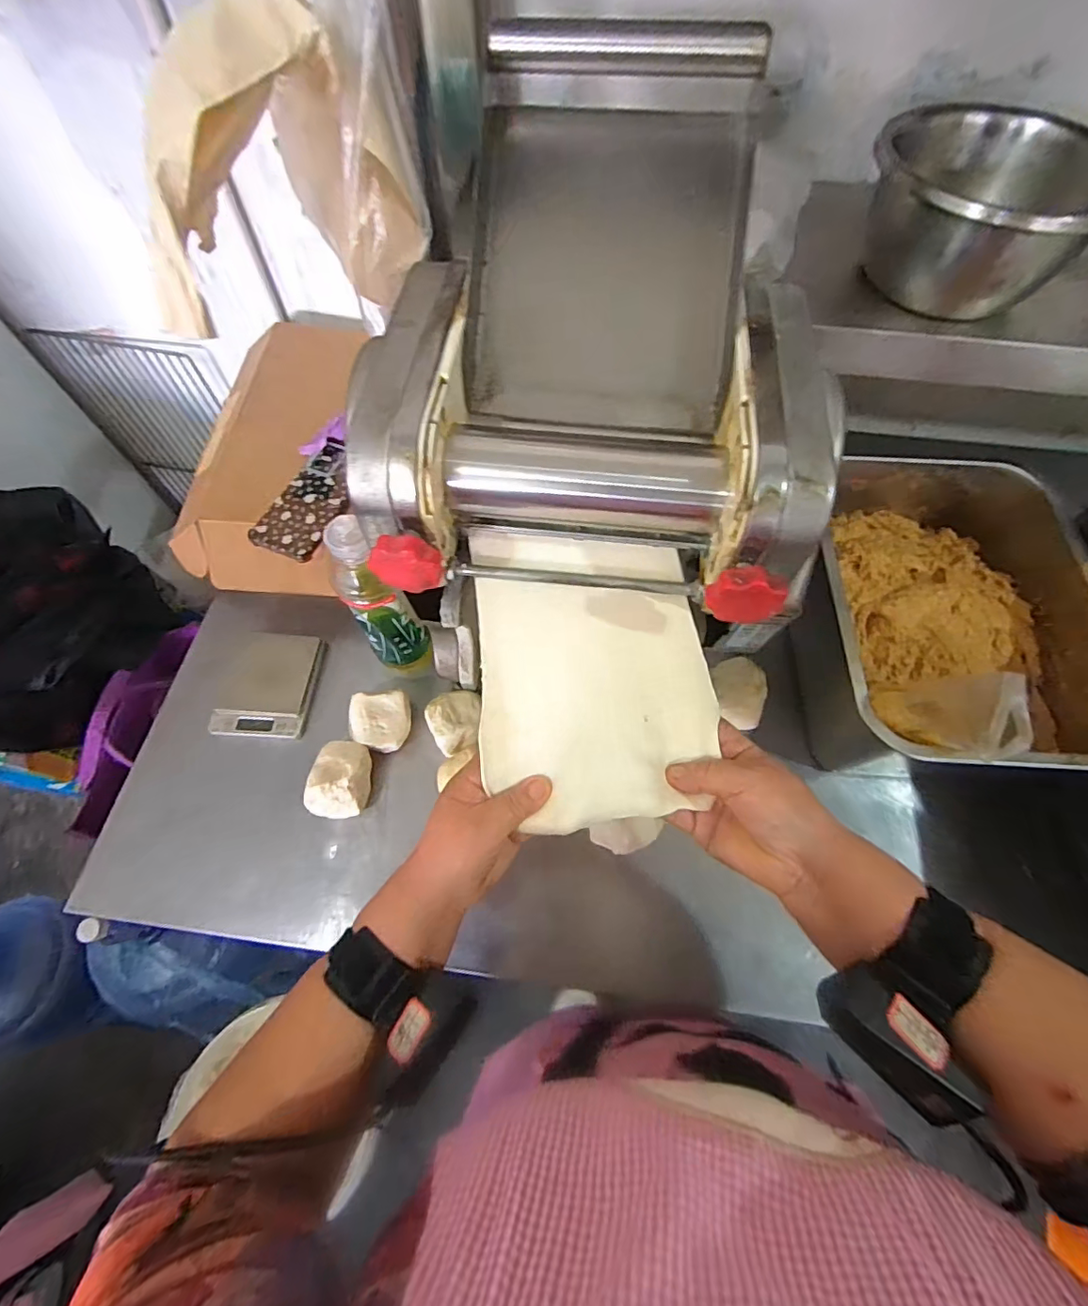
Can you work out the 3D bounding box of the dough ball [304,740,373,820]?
[{"bbox_3d":[-0.211,0.135,0.554,0.052,0.069,0.077,3,63,1],"label":"dough ball"}]

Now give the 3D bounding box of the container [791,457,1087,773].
[{"bbox_3d":[0.411,-0.039,0.580,0.260,0.172,0.373,6,63,2],"label":"container"}]

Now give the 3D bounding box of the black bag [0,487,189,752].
[{"bbox_3d":[-0.738,-0.057,0.727,0.259,0.214,0.337,29,67,13],"label":"black bag"}]

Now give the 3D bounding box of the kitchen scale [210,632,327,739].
[{"bbox_3d":[-0.318,0.035,0.608,0.099,0.019,0.121,5,63,2],"label":"kitchen scale"}]

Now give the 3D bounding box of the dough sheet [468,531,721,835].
[{"bbox_3d":[0.034,0.010,0.379,0.160,0.036,0.210,-3,63,-2],"label":"dough sheet"}]

